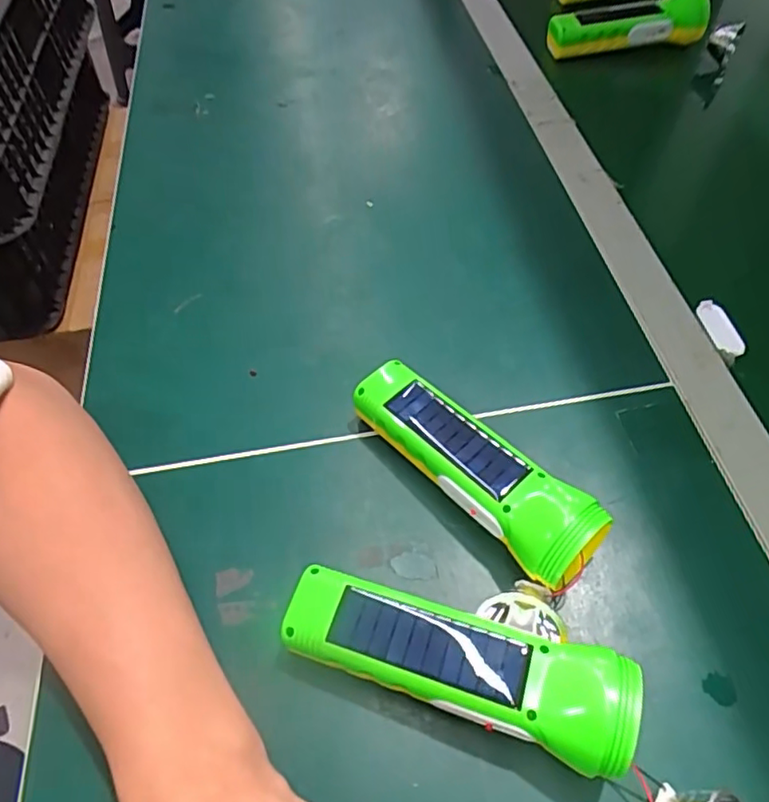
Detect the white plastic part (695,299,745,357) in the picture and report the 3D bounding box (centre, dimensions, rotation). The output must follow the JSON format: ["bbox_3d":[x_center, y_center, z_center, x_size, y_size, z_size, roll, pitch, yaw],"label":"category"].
[{"bbox_3d":[0.243,-0.053,0.425,0.023,0.008,0.053,-3,55,0],"label":"white plastic part"}]

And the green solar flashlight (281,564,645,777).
[{"bbox_3d":[0.031,0.126,0.283,0.160,0.045,0.047,13,57,11],"label":"green solar flashlight"}]

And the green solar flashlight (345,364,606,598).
[{"bbox_3d":[0.047,0.037,0.341,0.050,0.051,0.164,-40,63,-22],"label":"green solar flashlight"}]

